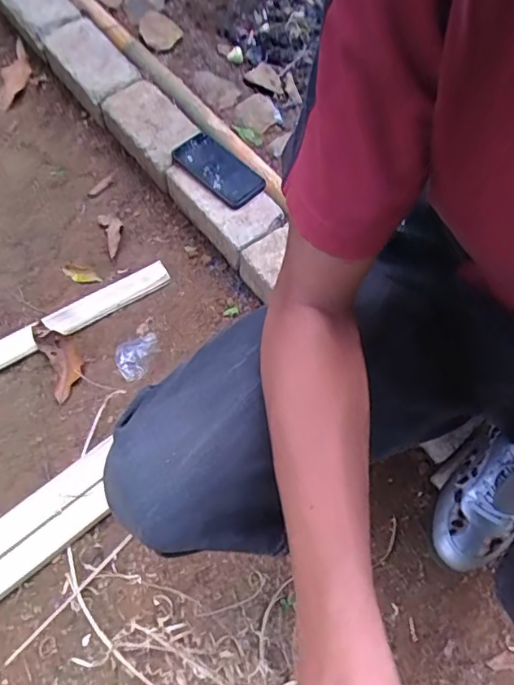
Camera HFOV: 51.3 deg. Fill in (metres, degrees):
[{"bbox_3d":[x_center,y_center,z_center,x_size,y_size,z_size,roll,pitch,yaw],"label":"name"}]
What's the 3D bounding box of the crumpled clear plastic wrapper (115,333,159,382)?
[{"bbox_3d":[-0.184,0.020,0.840,0.074,0.015,0.057,-30,69,-15],"label":"crumpled clear plastic wrapper"}]

